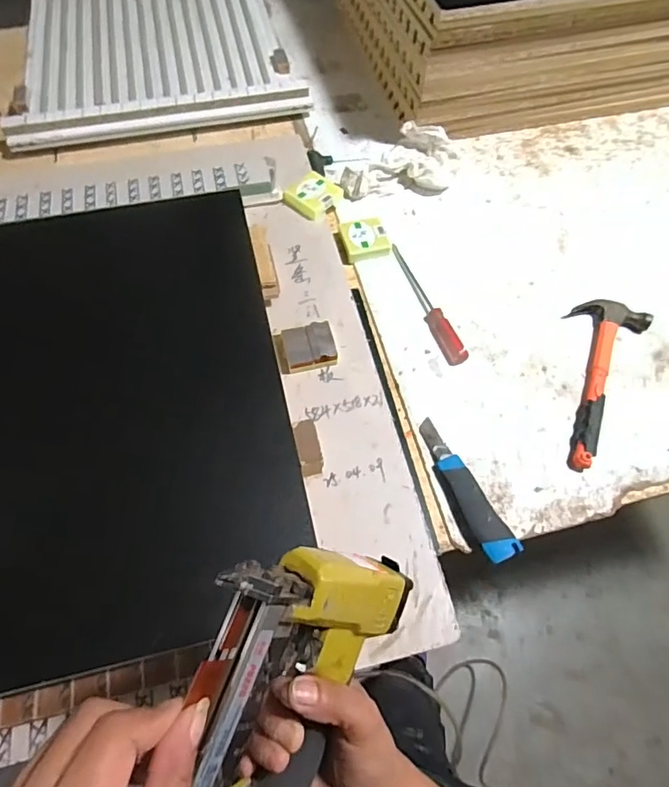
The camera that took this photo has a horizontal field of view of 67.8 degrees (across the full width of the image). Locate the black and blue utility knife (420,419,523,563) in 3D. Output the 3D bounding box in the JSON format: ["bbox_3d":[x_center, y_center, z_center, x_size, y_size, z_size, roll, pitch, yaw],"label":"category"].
[{"bbox_3d":[0.151,0.102,0.567,0.039,0.021,0.176,-20,65,-11],"label":"black and blue utility knife"}]

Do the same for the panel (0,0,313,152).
[{"bbox_3d":[-0.364,-0.715,0.973,0.495,0.031,0.624,-13,64,-7],"label":"panel"}]

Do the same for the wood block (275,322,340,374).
[{"bbox_3d":[-0.036,-0.058,0.627,0.073,0.015,0.058,-13,64,-7],"label":"wood block"}]

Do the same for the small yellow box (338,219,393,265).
[{"bbox_3d":[0.049,-0.232,0.741,0.073,0.022,0.065,-12,64,-7],"label":"small yellow box"}]

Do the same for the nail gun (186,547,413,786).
[{"bbox_3d":[-0.040,0.192,0.299,0.057,0.137,0.213,17,90,47],"label":"nail gun"}]

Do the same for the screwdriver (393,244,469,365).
[{"bbox_3d":[0.131,-0.130,0.694,0.026,0.022,0.208,-16,64,-9],"label":"screwdriver"}]

